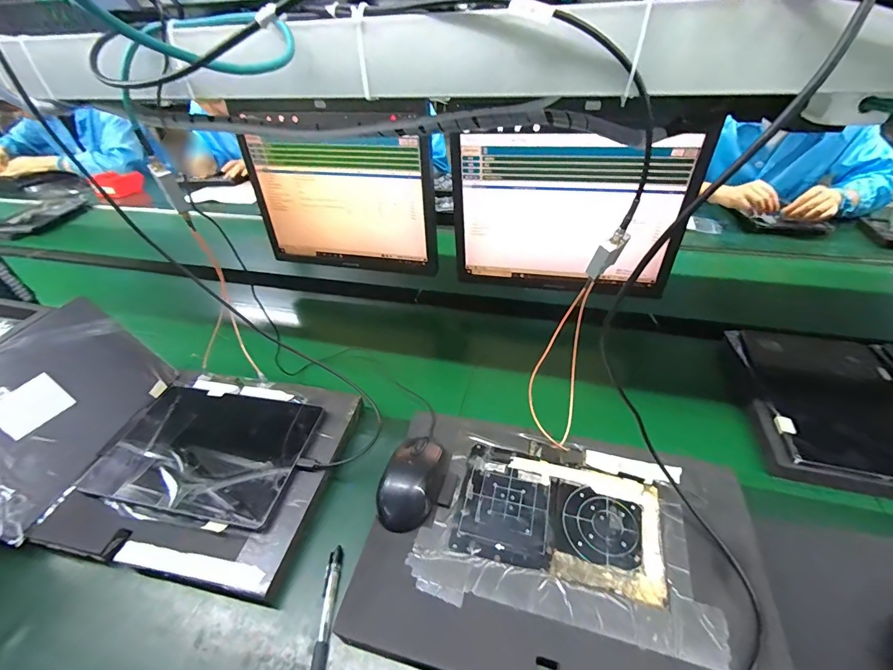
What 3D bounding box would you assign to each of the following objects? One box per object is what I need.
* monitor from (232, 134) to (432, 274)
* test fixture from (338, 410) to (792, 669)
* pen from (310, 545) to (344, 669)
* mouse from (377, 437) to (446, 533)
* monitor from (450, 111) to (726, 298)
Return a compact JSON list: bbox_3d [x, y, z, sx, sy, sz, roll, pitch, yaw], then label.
[{"bbox_3d":[-0.204,-0.250,0.783,0.366,0.254,0.045,8,41,13],"label":"monitor"},{"bbox_3d":[0.117,0.221,0.418,0.377,0.026,0.257,9,42,13],"label":"test fixture"},{"bbox_3d":[-0.119,0.283,0.390,0.015,0.012,0.136,-3,41,-1],"label":"pen"},{"bbox_3d":[-0.040,0.167,0.456,0.062,0.034,0.104,11,42,17],"label":"mouse"},{"bbox_3d":[0.203,-0.200,0.677,0.364,0.266,0.054,7,41,13],"label":"monitor"}]

